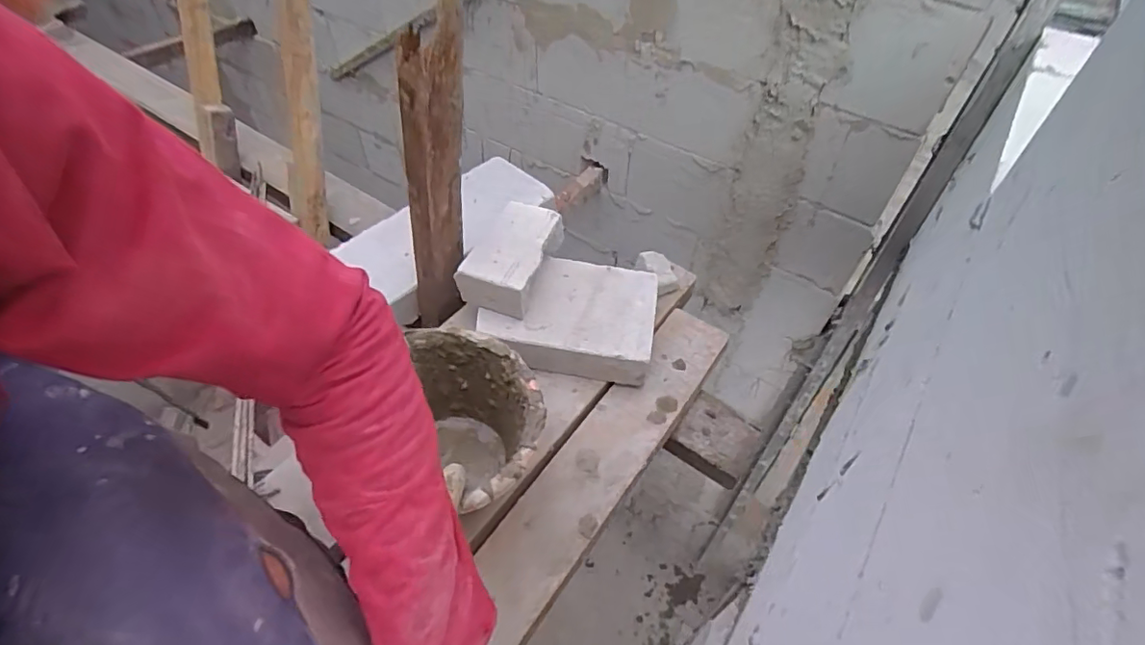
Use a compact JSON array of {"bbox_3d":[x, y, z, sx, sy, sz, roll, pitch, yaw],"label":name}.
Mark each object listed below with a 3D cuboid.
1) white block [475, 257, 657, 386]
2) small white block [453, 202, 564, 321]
[{"bbox_3d":[-0.004,-0.007,0.954,0.287,0.099,0.205,8,50,5],"label":"white block"},{"bbox_3d":[-0.100,-0.112,0.936,0.123,0.086,0.201,15,51,11],"label":"small white block"}]

